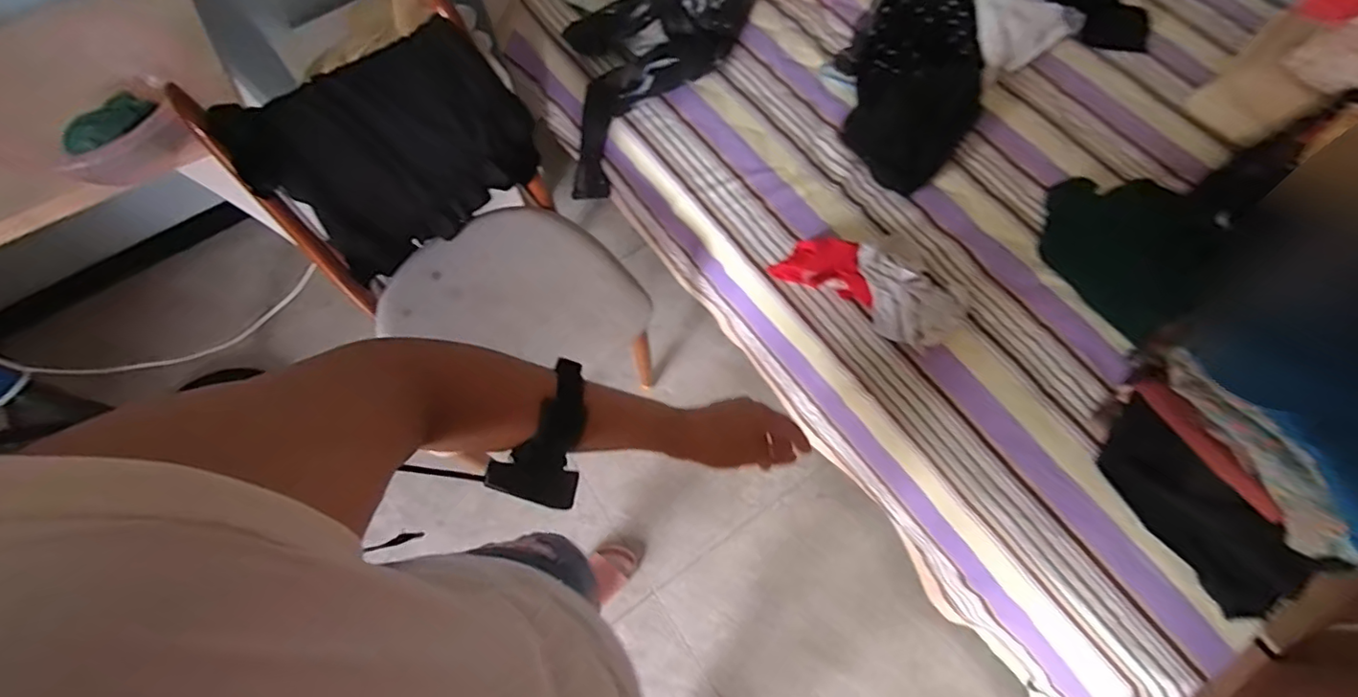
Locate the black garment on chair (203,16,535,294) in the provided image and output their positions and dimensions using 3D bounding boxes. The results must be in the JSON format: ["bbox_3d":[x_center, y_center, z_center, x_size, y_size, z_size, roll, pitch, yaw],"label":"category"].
[{"bbox_3d":[-0.492,-0.345,1.040,0.445,0.356,0.120,-29,50,-12],"label":"black garment on chair"}]

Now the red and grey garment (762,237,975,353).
[{"bbox_3d":[0.384,-0.150,1.111,0.345,0.048,0.200,33,72,14],"label":"red and grey garment"}]

